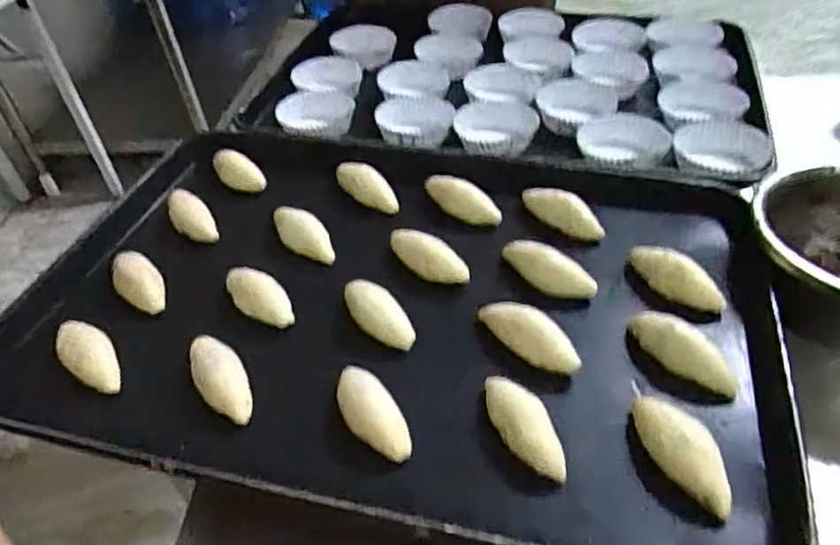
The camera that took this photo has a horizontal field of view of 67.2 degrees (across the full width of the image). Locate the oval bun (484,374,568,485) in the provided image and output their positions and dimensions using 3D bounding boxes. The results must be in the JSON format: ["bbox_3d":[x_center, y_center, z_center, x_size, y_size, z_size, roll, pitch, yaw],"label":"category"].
[{"bbox_3d":[0.069,0.106,0.433,0.033,0.026,0.080,-16,44,-12],"label":"oval bun"}]

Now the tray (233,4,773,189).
[{"bbox_3d":[0.097,-0.268,0.836,0.605,0.062,0.439,11,45,16],"label":"tray"}]

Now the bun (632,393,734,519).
[{"bbox_3d":[0.168,0.118,0.407,0.035,0.032,0.086,-17,44,-13],"label":"bun"}]

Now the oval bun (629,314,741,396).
[{"bbox_3d":[0.191,0.057,0.465,0.030,0.034,0.084,-29,48,-24],"label":"oval bun"}]

